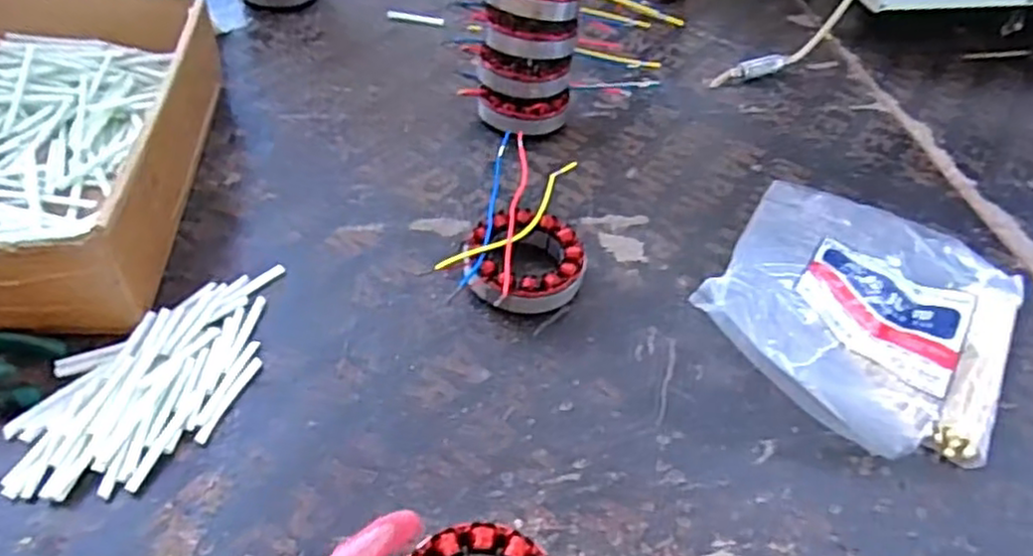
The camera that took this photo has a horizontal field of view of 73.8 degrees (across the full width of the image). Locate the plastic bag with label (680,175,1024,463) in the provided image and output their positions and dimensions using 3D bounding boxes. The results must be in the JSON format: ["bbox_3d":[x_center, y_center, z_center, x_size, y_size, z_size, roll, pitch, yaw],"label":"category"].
[{"bbox_3d":[0.260,0.011,0.502,0.200,0.058,0.245,28,51,18],"label":"plastic bag with label"}]

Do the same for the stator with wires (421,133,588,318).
[{"bbox_3d":[0.005,-0.048,0.544,0.104,0.035,0.188,10,48,2],"label":"stator with wires"}]

